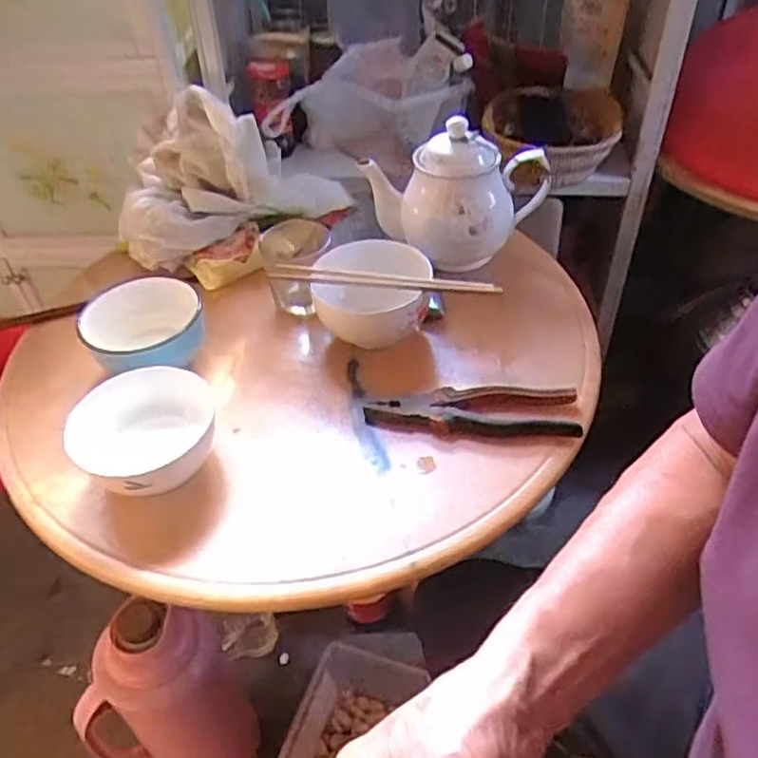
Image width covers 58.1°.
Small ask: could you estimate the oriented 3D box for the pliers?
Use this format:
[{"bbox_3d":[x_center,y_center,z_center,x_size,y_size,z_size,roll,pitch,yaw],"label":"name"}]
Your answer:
[{"bbox_3d":[0.085,0.030,0.638,0.194,0.017,0.058,0,43,4],"label":"pliers"}]

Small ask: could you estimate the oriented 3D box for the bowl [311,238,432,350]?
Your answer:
[{"bbox_3d":[-0.008,-0.083,0.703,0.111,0.079,0.111,-2,43,2],"label":"bowl"}]

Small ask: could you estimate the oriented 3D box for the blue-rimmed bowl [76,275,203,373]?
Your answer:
[{"bbox_3d":[-0.231,-0.048,0.692,0.109,0.063,0.113,-2,43,2],"label":"blue-rimmed bowl"}]

